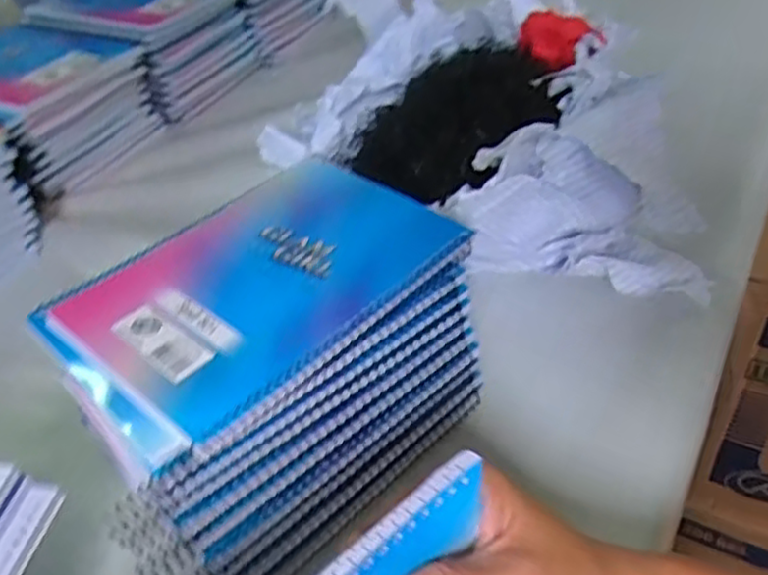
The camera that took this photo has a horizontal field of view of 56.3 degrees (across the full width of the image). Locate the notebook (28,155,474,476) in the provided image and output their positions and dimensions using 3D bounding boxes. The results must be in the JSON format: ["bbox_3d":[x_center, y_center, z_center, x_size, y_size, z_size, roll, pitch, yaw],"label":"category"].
[{"bbox_3d":[-0.074,-0.006,0.403,0.207,0.012,0.148,-34,49,-27],"label":"notebook"}]

